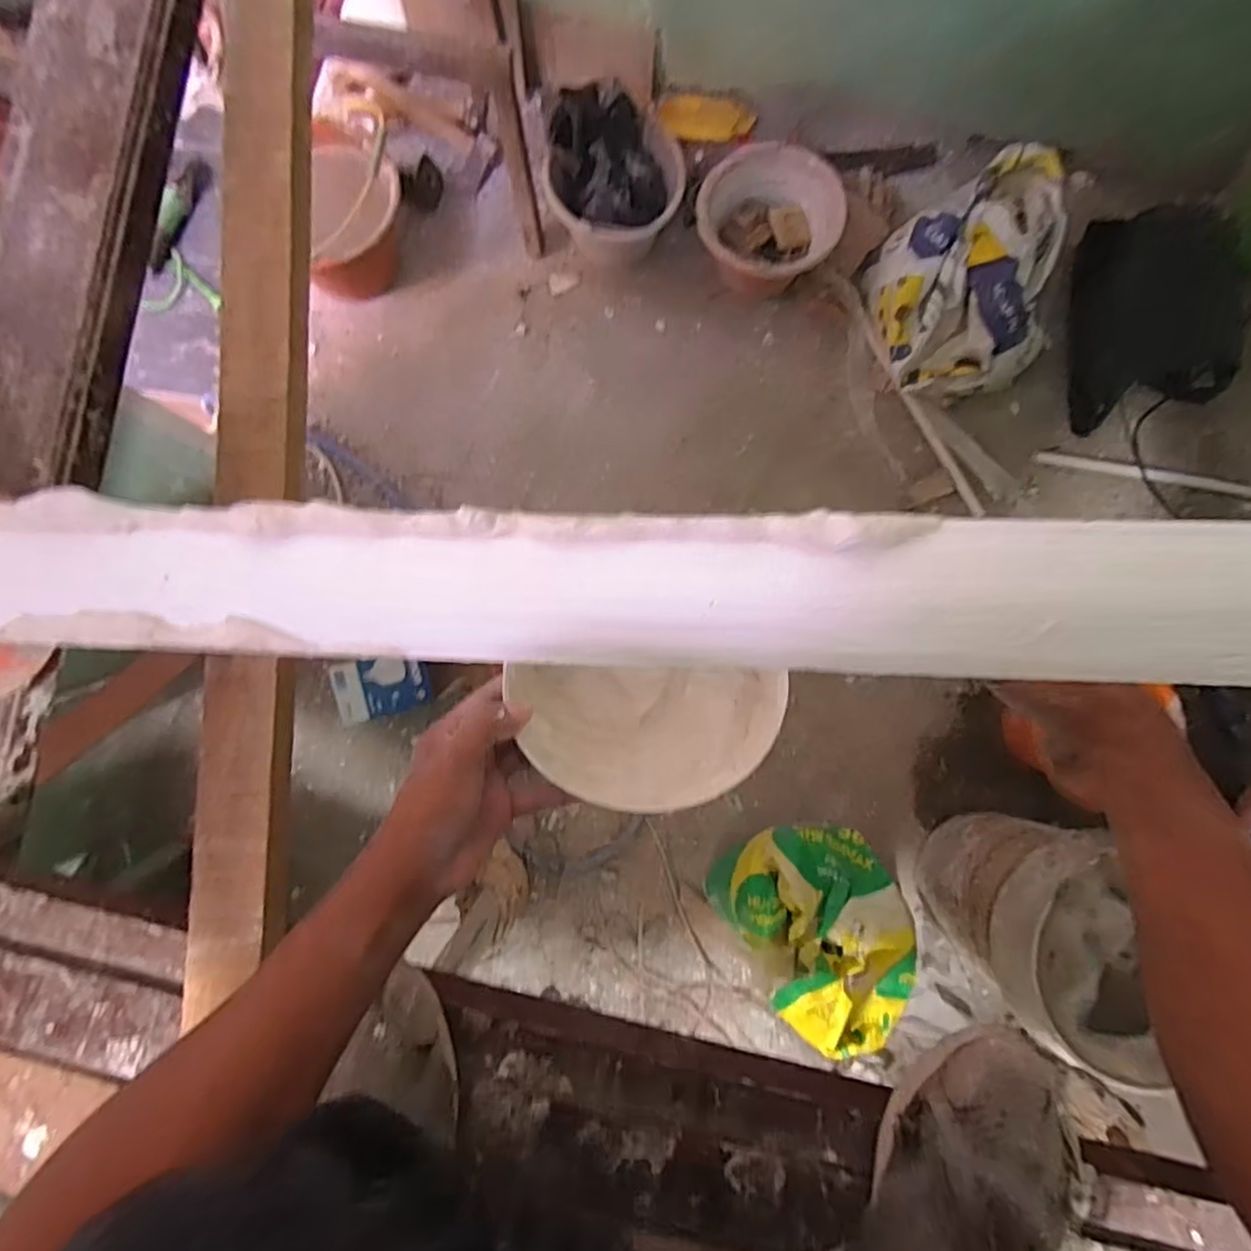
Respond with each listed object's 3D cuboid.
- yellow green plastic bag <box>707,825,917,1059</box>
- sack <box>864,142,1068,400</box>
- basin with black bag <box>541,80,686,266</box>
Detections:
[{"bbox_3d":[0.304,0.458,1.061,0.255,0.296,0.276,-44,86,-2],"label":"yellow green plastic bag"},{"bbox_3d":[0.589,-0.587,1.151,0.257,0.238,0.322,-9,85,1],"label":"sack"},{"bbox_3d":[-0.014,-0.813,1.196,0.247,0.277,0.204,-30,85,-1],"label":"basin with black bag"}]

